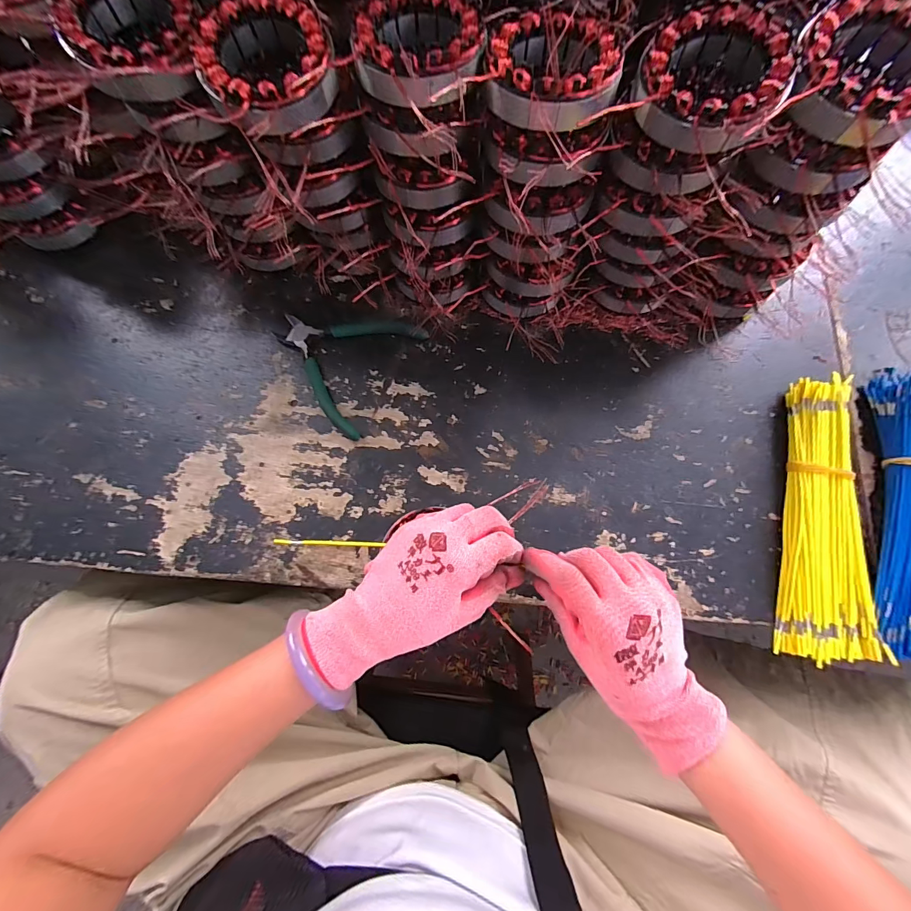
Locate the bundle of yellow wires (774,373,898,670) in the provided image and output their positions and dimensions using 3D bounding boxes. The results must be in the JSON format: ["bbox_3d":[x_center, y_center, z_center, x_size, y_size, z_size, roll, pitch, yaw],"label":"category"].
[{"bbox_3d":[0.325,0.050,0.335,0.071,0.026,0.239,14,78,4],"label":"bundle of yellow wires"}]

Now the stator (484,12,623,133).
[{"bbox_3d":[0.063,-0.248,0.249,0.082,0.028,0.087,10,77,3],"label":"stator"}]

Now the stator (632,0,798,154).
[{"bbox_3d":[0.159,-0.234,0.241,0.085,0.028,0.091,36,80,8],"label":"stator"}]

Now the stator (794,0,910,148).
[{"bbox_3d":[0.250,-0.233,0.233,0.080,0.030,0.080,39,80,9],"label":"stator"}]

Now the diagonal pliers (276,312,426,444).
[{"bbox_3d":[-0.119,-0.103,0.389,0.132,0.010,0.134,29,79,7],"label":"diagonal pliers"}]

